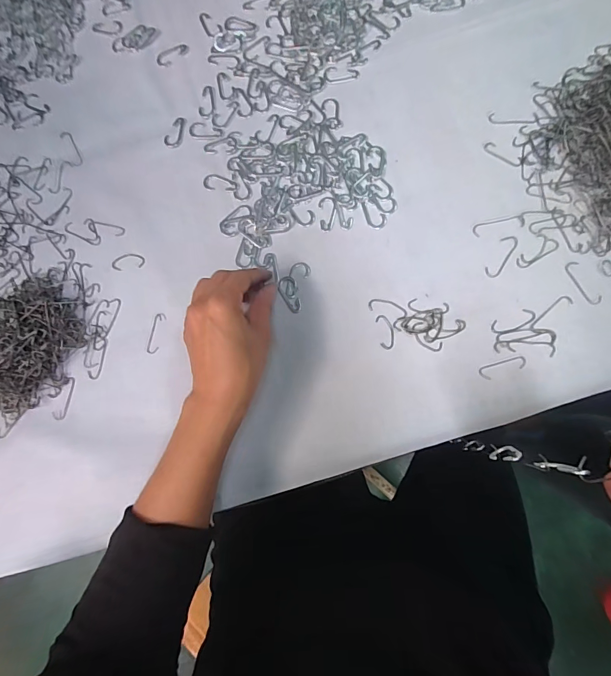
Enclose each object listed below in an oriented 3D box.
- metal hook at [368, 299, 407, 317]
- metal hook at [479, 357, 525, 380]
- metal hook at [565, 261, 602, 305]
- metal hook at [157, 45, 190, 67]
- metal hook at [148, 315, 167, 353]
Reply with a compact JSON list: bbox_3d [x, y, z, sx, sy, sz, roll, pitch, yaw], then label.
[{"bbox_3d":[0.078,-0.029,0.357,0.036,0.004,0.013,12,82,6],"label":"metal hook"},{"bbox_3d":[0.176,0.026,0.339,0.042,0.004,0.013,-20,80,1],"label":"metal hook"},{"bbox_3d":[0.255,-0.050,0.347,0.014,0.004,0.044,-29,80,0],"label":"metal hook"},{"bbox_3d":[-0.148,-0.317,0.423,0.037,0.004,0.019,-29,80,0],"label":"metal hook"},{"bbox_3d":[-0.147,-0.005,0.371,0.011,0.004,0.040,11,82,6],"label":"metal hook"}]

